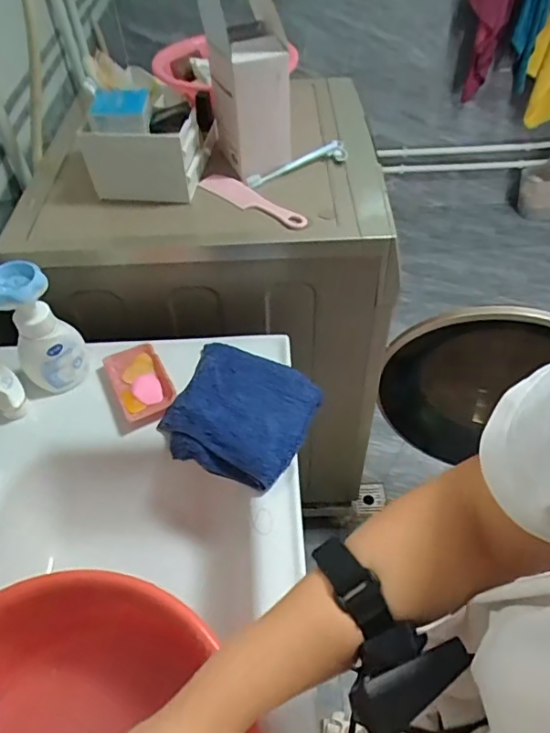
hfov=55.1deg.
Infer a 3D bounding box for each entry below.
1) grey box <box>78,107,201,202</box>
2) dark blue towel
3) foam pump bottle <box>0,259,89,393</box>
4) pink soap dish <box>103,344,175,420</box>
[{"bbox_3d":[-0.202,-0.331,0.827,0.155,0.136,0.103,10,50,11],"label":"grey box"},{"bbox_3d":[-0.045,0.060,0.722,0.187,0.033,0.181,18,52,17],"label":"dark blue towel"},{"bbox_3d":[-0.314,-0.049,0.703,0.083,0.183,0.068,-25,52,-18],"label":"foam pump bottle"},{"bbox_3d":[-0.190,0.024,0.746,0.074,0.031,0.114,-24,52,-17],"label":"pink soap dish"}]

